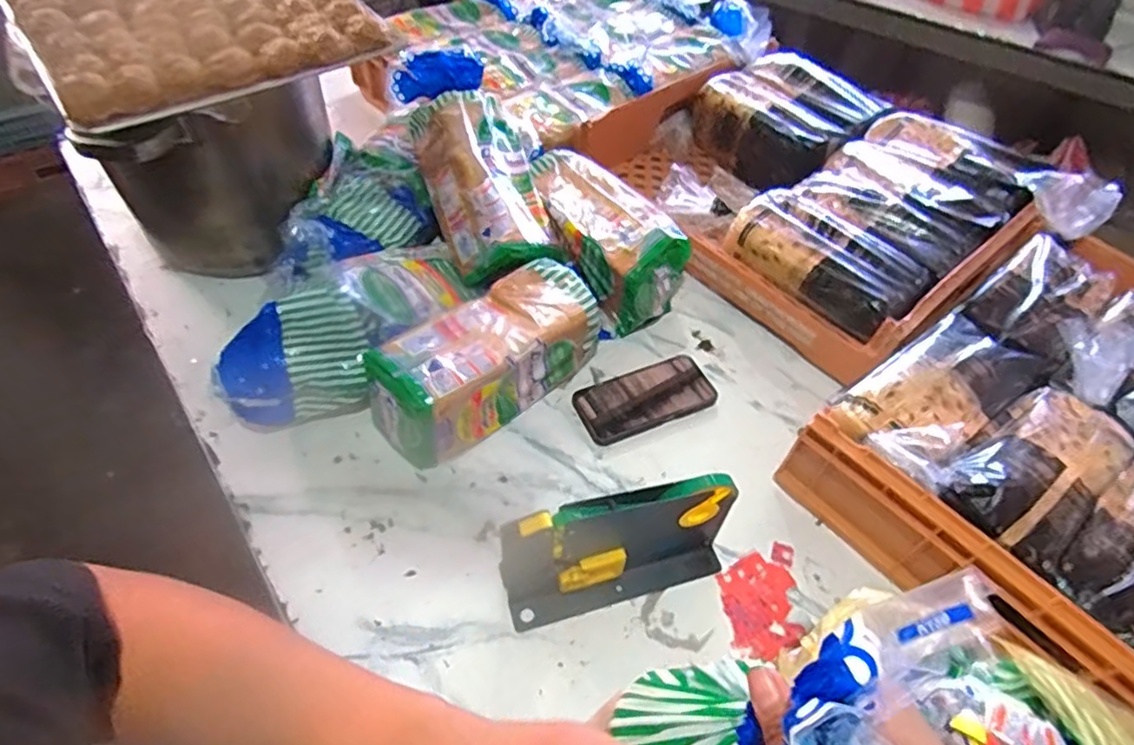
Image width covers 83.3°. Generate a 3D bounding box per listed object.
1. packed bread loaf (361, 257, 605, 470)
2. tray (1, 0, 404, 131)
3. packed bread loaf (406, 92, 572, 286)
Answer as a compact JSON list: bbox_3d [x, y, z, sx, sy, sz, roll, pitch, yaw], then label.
[{"bbox_3d":[-0.090,-0.020,0.735,0.274,0.112,0.115,-37,63,-27],"label":"packed bread loaf"},{"bbox_3d":[-0.428,-0.421,0.697,0.312,0.038,0.436,-31,60,-24],"label":"tray"},{"bbox_3d":[-0.105,-0.243,0.836,0.131,0.094,0.256,-19,76,-17],"label":"packed bread loaf"}]

